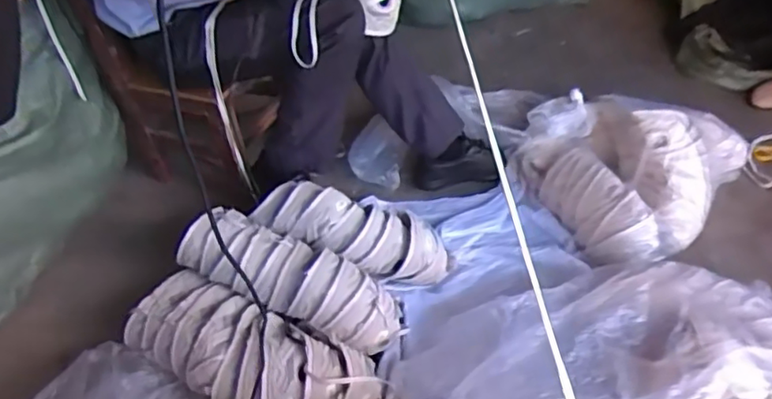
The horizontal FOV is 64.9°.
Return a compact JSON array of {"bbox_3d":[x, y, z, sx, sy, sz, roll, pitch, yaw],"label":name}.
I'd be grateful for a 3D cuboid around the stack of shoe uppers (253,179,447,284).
[{"bbox_3d":[-0.055,0.064,1.178,0.380,0.083,0.116,21,47,-6],"label":"stack of shoe uppers"}]

